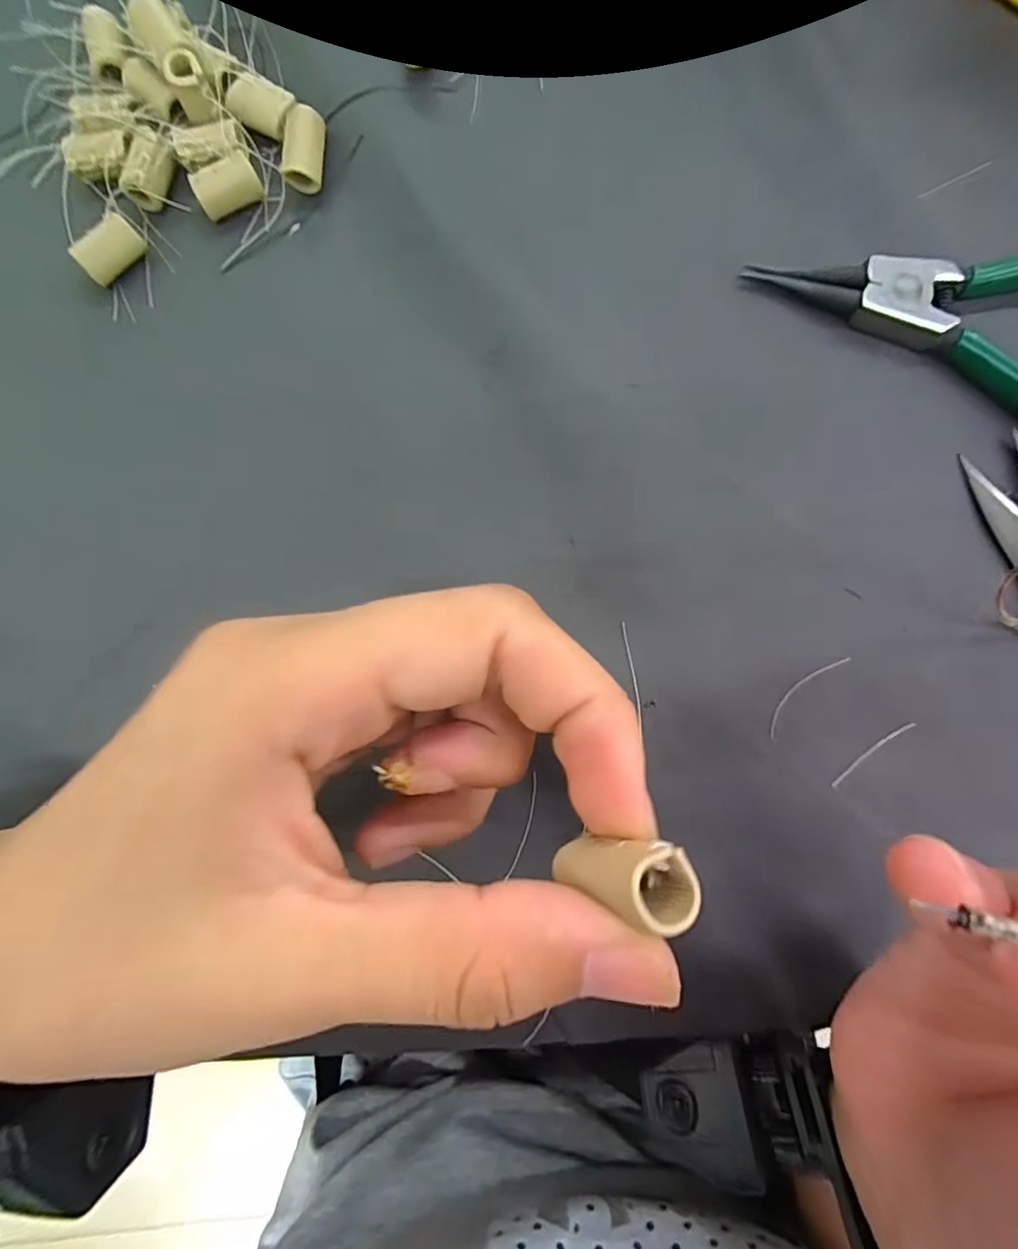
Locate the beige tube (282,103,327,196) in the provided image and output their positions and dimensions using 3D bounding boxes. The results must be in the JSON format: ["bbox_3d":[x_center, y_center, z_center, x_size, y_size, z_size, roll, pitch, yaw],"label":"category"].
[{"bbox_3d":[-0.066,-0.153,0.172,0.012,0.010,0.021,7,86,1],"label":"beige tube"}]

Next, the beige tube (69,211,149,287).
[{"bbox_3d":[-0.128,-0.120,0.171,0.010,0.011,0.021,40,87,3],"label":"beige tube"}]

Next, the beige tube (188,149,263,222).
[{"bbox_3d":[-0.091,-0.141,0.170,0.021,0.010,0.009,-30,87,-2],"label":"beige tube"}]

